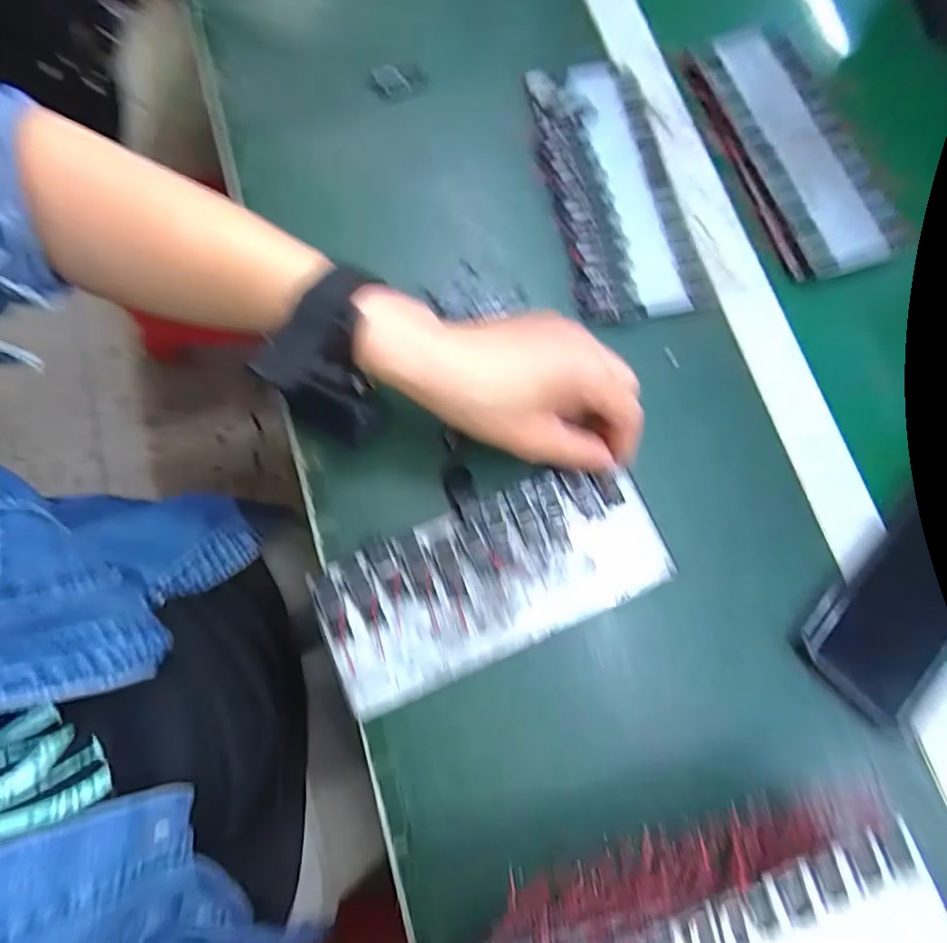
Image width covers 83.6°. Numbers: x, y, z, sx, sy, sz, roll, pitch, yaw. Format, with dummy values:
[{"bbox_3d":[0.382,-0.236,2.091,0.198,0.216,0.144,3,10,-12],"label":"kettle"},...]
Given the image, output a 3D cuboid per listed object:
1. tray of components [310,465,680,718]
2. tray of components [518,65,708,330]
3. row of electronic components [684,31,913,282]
[{"bbox_3d":[0.013,0.061,0.307,0.198,0.009,0.085,-20,77,-8],"label":"tray of components"},{"bbox_3d":[0.098,-0.202,0.377,0.088,0.010,0.203,-9,76,-10],"label":"tray of components"},{"bbox_3d":[0.235,-0.237,0.387,0.085,0.017,0.201,-20,77,-6],"label":"row of electronic components"}]

